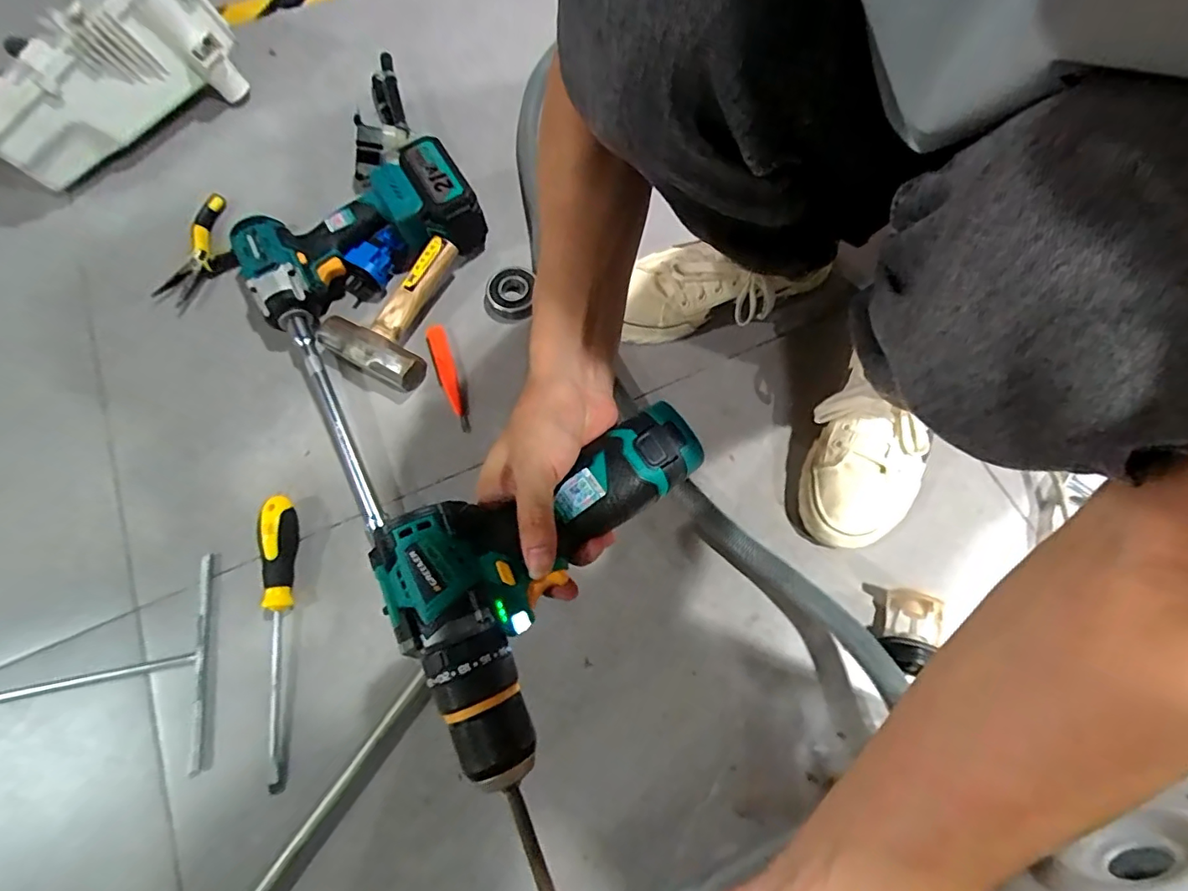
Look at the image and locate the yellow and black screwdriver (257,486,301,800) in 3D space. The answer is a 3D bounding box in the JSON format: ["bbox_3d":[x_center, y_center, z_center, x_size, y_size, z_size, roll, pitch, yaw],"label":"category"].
[{"bbox_3d":[-0.288,0.169,0.490,0.030,0.035,0.244,-7,69,-1],"label":"yellow and black screwdriver"}]

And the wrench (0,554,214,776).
[{"bbox_3d":[-0.490,0.215,0.489,0.289,0.013,0.180,-10,69,-3],"label":"wrench"}]

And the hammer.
[{"bbox_3d":[-0.205,-0.147,0.603,0.118,0.044,0.172,31,73,11],"label":"hammer"}]

